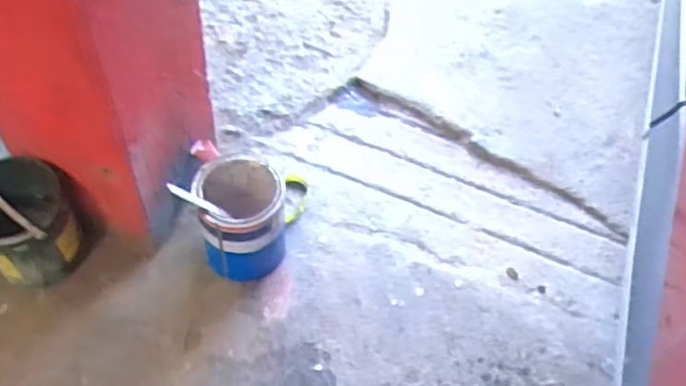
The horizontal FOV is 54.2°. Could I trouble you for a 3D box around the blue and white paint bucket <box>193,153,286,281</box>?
[{"bbox_3d":[-0.193,0.052,1.290,0.160,0.202,0.178,-5,55,-7],"label":"blue and white paint bucket"}]

